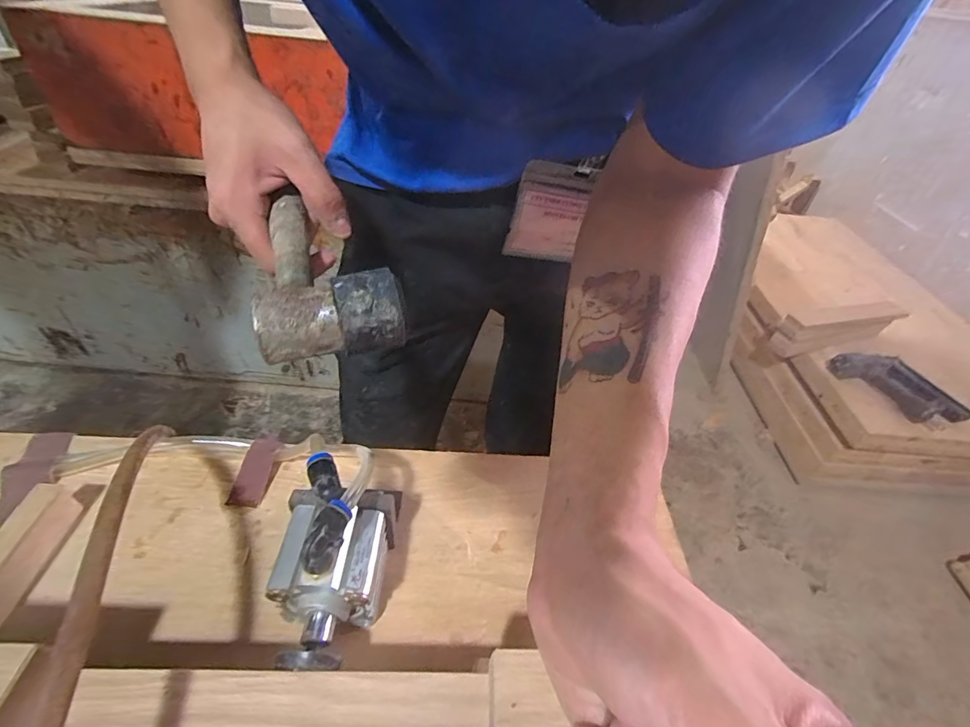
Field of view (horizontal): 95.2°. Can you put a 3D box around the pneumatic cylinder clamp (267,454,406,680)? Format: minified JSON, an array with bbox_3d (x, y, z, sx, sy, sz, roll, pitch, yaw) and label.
[{"bbox_3d":[-0.082,0.108,0.240,0.059,0.082,0.095,3,42,-4],"label":"pneumatic cylinder clamp"}]

